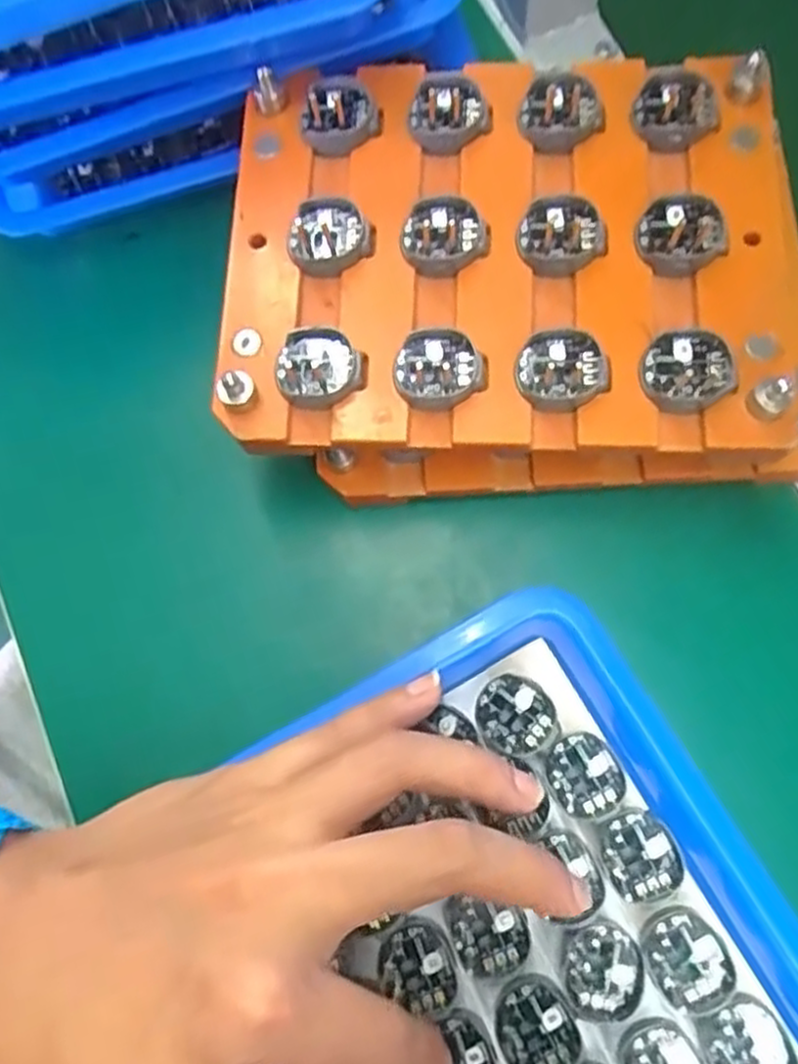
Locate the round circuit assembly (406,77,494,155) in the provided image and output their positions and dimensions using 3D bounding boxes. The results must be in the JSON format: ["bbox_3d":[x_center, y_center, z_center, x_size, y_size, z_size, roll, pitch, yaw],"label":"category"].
[{"bbox_3d":[0.018,-0.149,0.269,0.028,0.011,0.025,-32,77,-7],"label":"round circuit assembly"}]

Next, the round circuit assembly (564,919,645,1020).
[{"bbox_3d":[0.065,0.138,0.239,0.025,0.005,0.025,0,75,1],"label":"round circuit assembly"}]

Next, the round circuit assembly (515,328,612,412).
[{"bbox_3d":[0.053,-0.052,0.243,0.029,0.006,0.025,-2,75,1],"label":"round circuit assembly"}]

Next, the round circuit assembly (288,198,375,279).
[{"bbox_3d":[-0.024,-0.101,0.260,0.028,0.011,0.025,-36,78,-8],"label":"round circuit assembly"}]

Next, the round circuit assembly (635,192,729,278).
[{"bbox_3d":[0.094,-0.099,0.252,0.028,0.007,0.025,-21,76,-4],"label":"round circuit assembly"}]

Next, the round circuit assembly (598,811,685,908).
[{"bbox_3d":[0.078,0.105,0.245,0.023,0.004,0.028,-27,77,-6],"label":"round circuit assembly"}]

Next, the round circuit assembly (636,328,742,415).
[{"bbox_3d":[0.091,-0.051,0.240,0.027,0.008,0.026,0,75,1],"label":"round circuit assembly"}]

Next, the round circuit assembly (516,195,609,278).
[{"bbox_3d":[0.054,-0.099,0.254,0.029,0.008,0.025,-30,77,-7],"label":"round circuit assembly"}]

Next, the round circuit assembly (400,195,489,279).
[{"bbox_3d":[0.015,-0.101,0.258,0.027,0.006,0.025,0,75,1],"label":"round circuit assembly"}]

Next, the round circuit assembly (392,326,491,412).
[{"bbox_3d":[0.013,-0.053,0.246,0.029,0.006,0.025,-19,76,-4],"label":"round circuit assembly"}]

